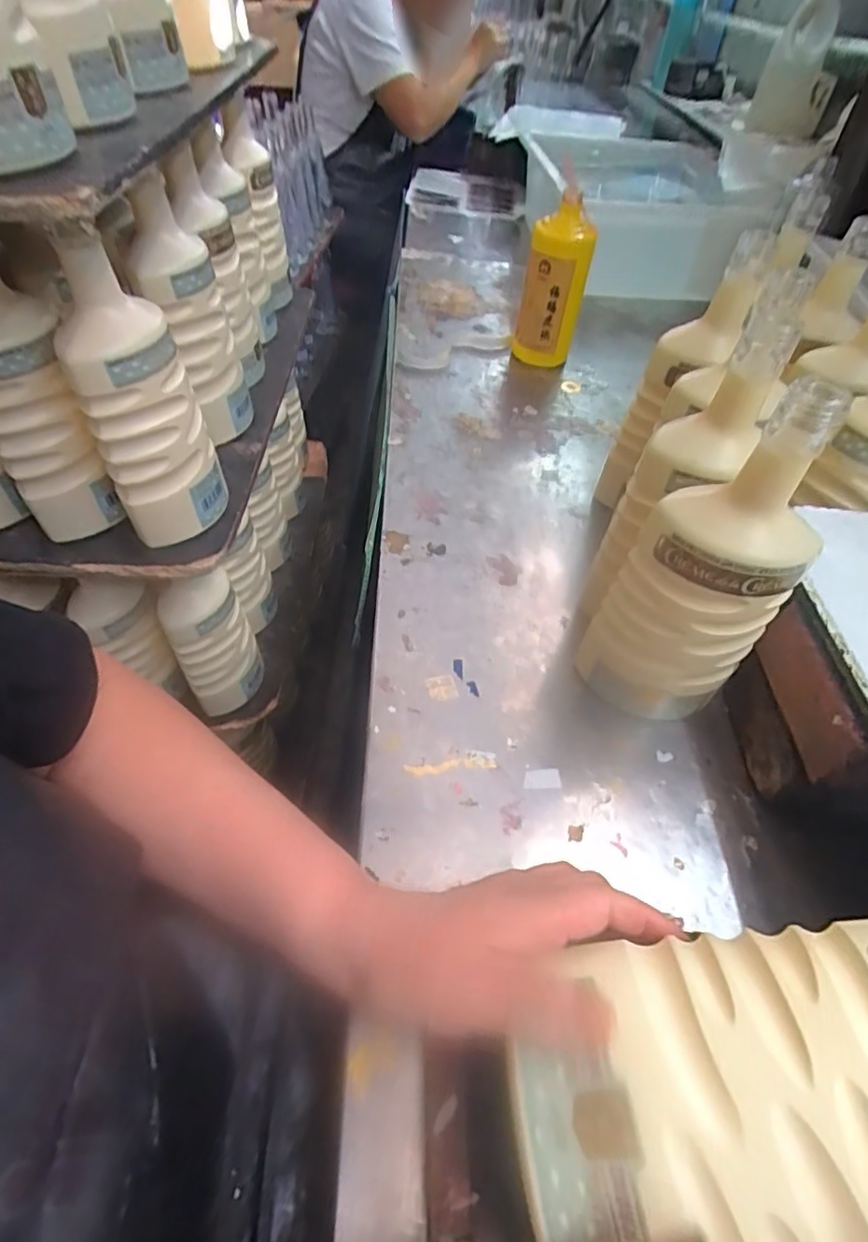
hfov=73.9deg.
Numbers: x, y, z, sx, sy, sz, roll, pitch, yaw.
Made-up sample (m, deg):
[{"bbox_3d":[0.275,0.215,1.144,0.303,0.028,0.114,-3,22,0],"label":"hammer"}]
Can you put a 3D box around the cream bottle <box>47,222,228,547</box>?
[{"bbox_3d":[-0.222,-0.162,0.446,0.065,0.213,0.070,-1,51,-3],"label":"cream bottle"}]

